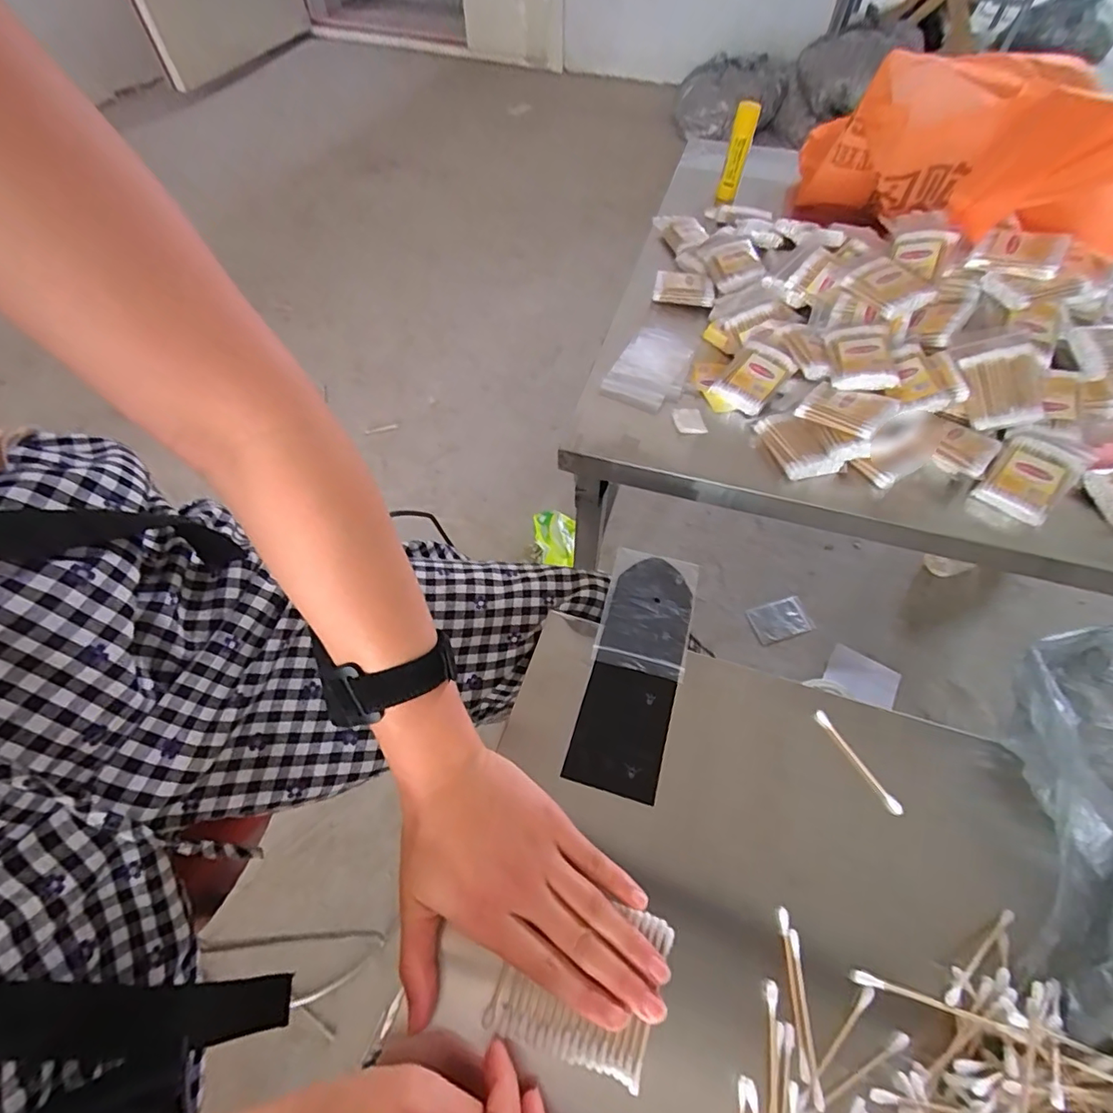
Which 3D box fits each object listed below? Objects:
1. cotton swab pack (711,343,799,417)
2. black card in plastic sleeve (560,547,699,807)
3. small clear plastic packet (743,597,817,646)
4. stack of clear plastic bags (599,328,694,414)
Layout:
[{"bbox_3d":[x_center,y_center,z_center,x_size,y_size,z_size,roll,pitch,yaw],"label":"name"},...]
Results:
[{"bbox_3d":[0.202,-0.183,0.547,0.060,0.037,0.068,30,63,18],"label":"cotton swab pack"},{"bbox_3d":[0.059,0.075,0.387,0.065,0.010,0.184,13,59,9],"label":"black card in plastic sleeve"},{"bbox_3d":[0.392,0.111,0.929,0.107,0.008,0.068,-16,59,-9],"label":"small clear plastic packet"},{"bbox_3d":[0.107,-0.212,0.580,0.077,0.015,0.134,21,60,13],"label":"stack of clear plastic bags"}]

